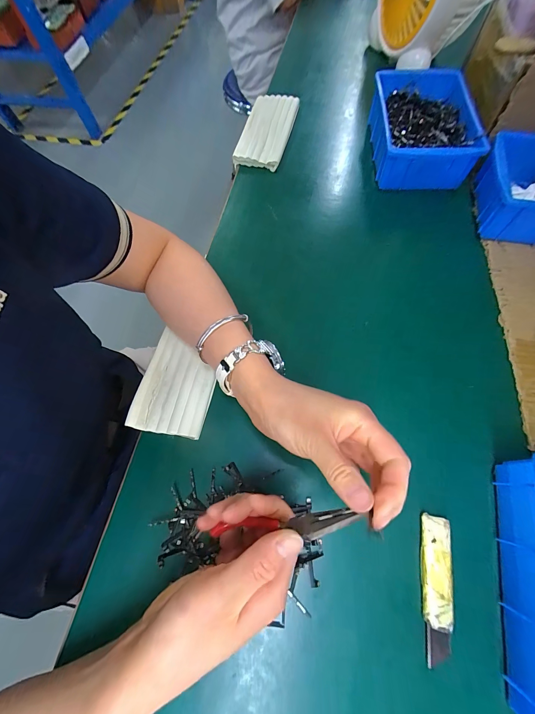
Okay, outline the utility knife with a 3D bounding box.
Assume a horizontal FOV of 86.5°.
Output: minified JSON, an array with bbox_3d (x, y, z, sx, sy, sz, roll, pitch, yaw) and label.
[{"bbox_3d":[0.146,0.197,0.247,0.025,0.013,0.104,8,69,6],"label":"utility knife"}]

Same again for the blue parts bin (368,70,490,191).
[{"bbox_3d":[0.229,-0.348,0.431,0.136,0.061,0.197,2,68,3],"label":"blue parts bin"}]

